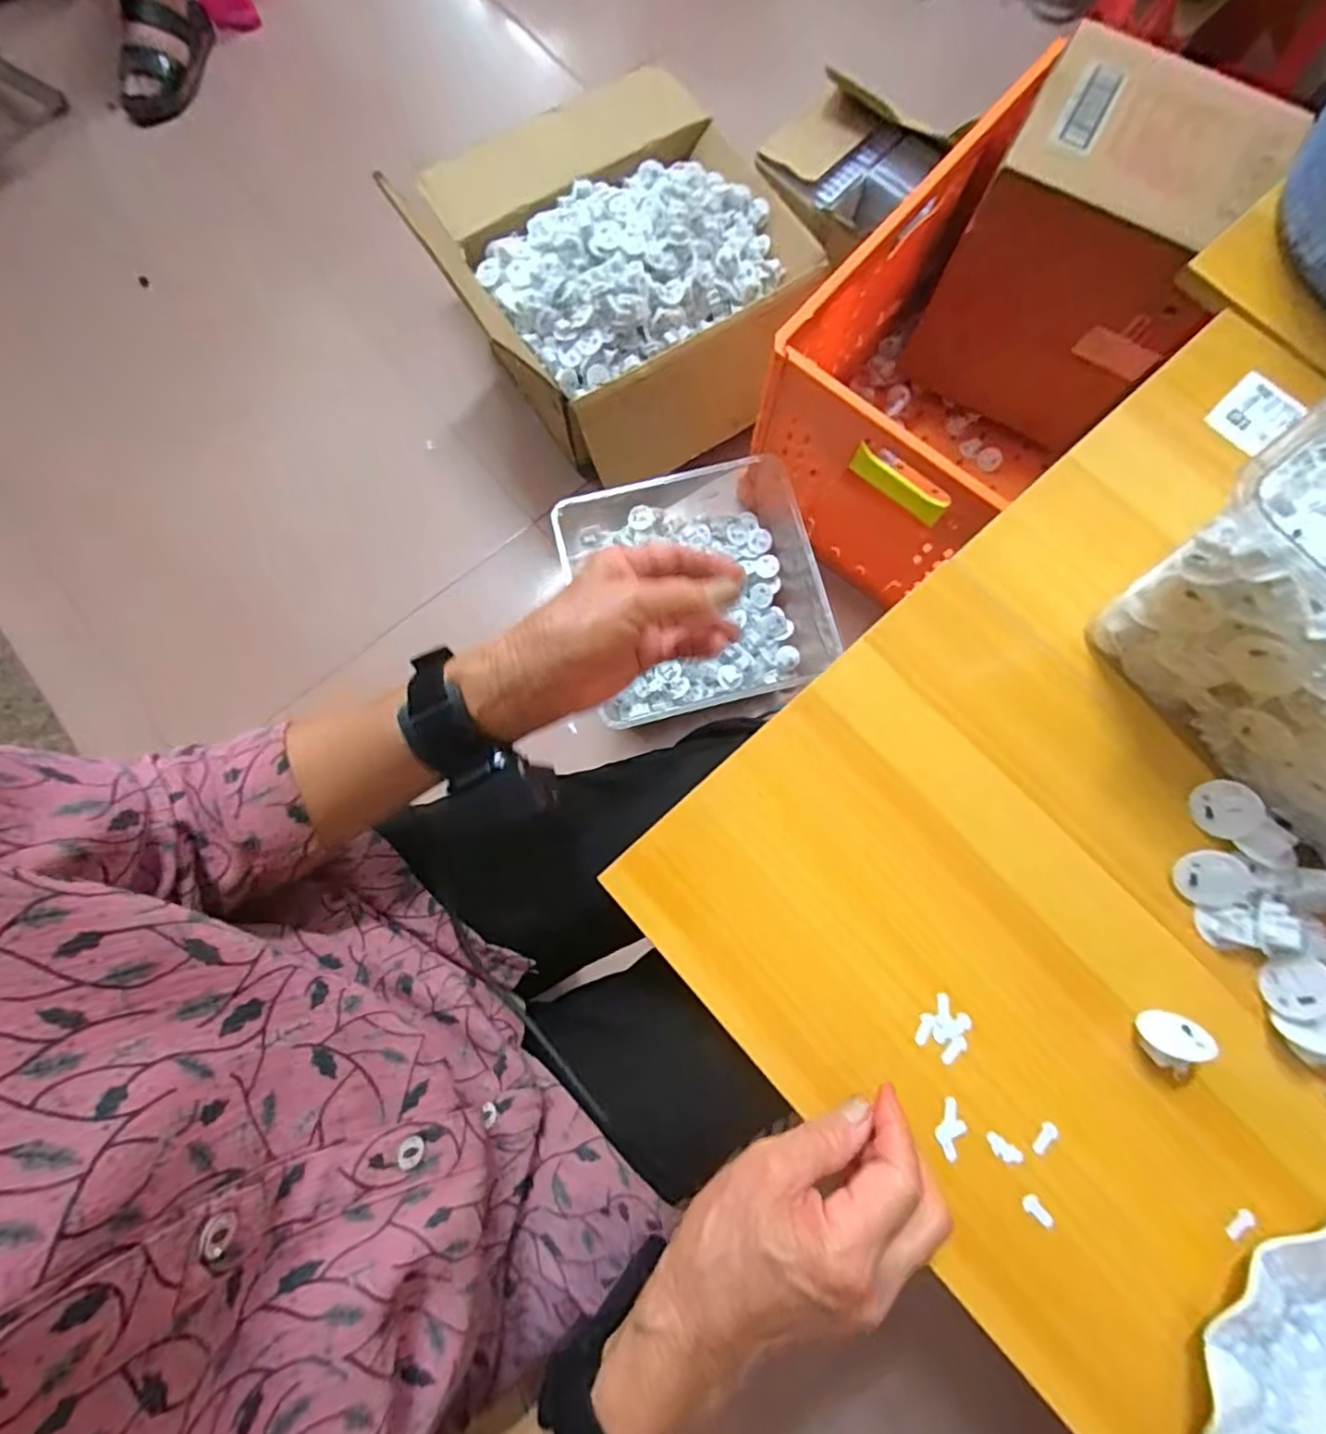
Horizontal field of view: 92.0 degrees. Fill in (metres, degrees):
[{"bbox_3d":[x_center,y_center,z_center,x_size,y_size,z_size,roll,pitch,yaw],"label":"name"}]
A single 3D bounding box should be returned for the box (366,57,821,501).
[{"bbox_3d":[-0.077,-0.650,0.966,0.465,0.274,0.434,-30,79,-7],"label":"box"}]

